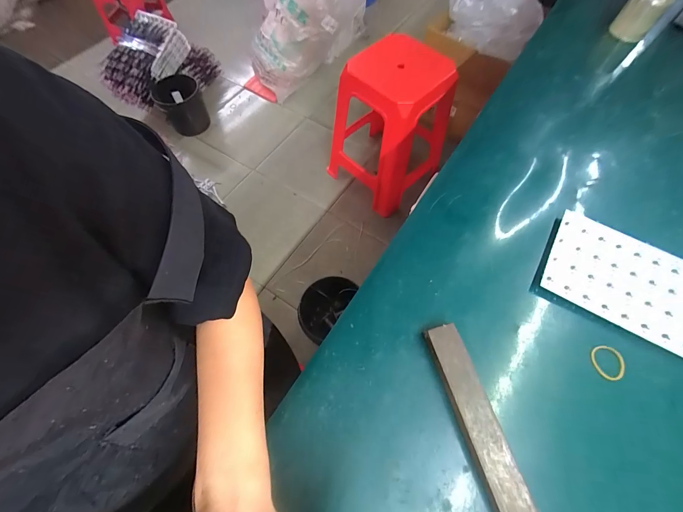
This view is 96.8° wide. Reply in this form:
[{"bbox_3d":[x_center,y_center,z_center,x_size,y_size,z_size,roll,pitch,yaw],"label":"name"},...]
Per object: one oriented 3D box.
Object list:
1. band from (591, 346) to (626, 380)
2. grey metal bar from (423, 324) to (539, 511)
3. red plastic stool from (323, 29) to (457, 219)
[{"bbox_3d":[0.286,0.115,0.325,0.032,0.004,0.034,0,66,-1],"label":"band"},{"bbox_3d":[0.131,0.162,0.293,0.036,0.019,0.187,-15,67,-7],"label":"grey metal bar"},{"bbox_3d":[0.176,-0.457,1.092,0.328,0.466,0.331,-40,71,-17],"label":"red plastic stool"}]

